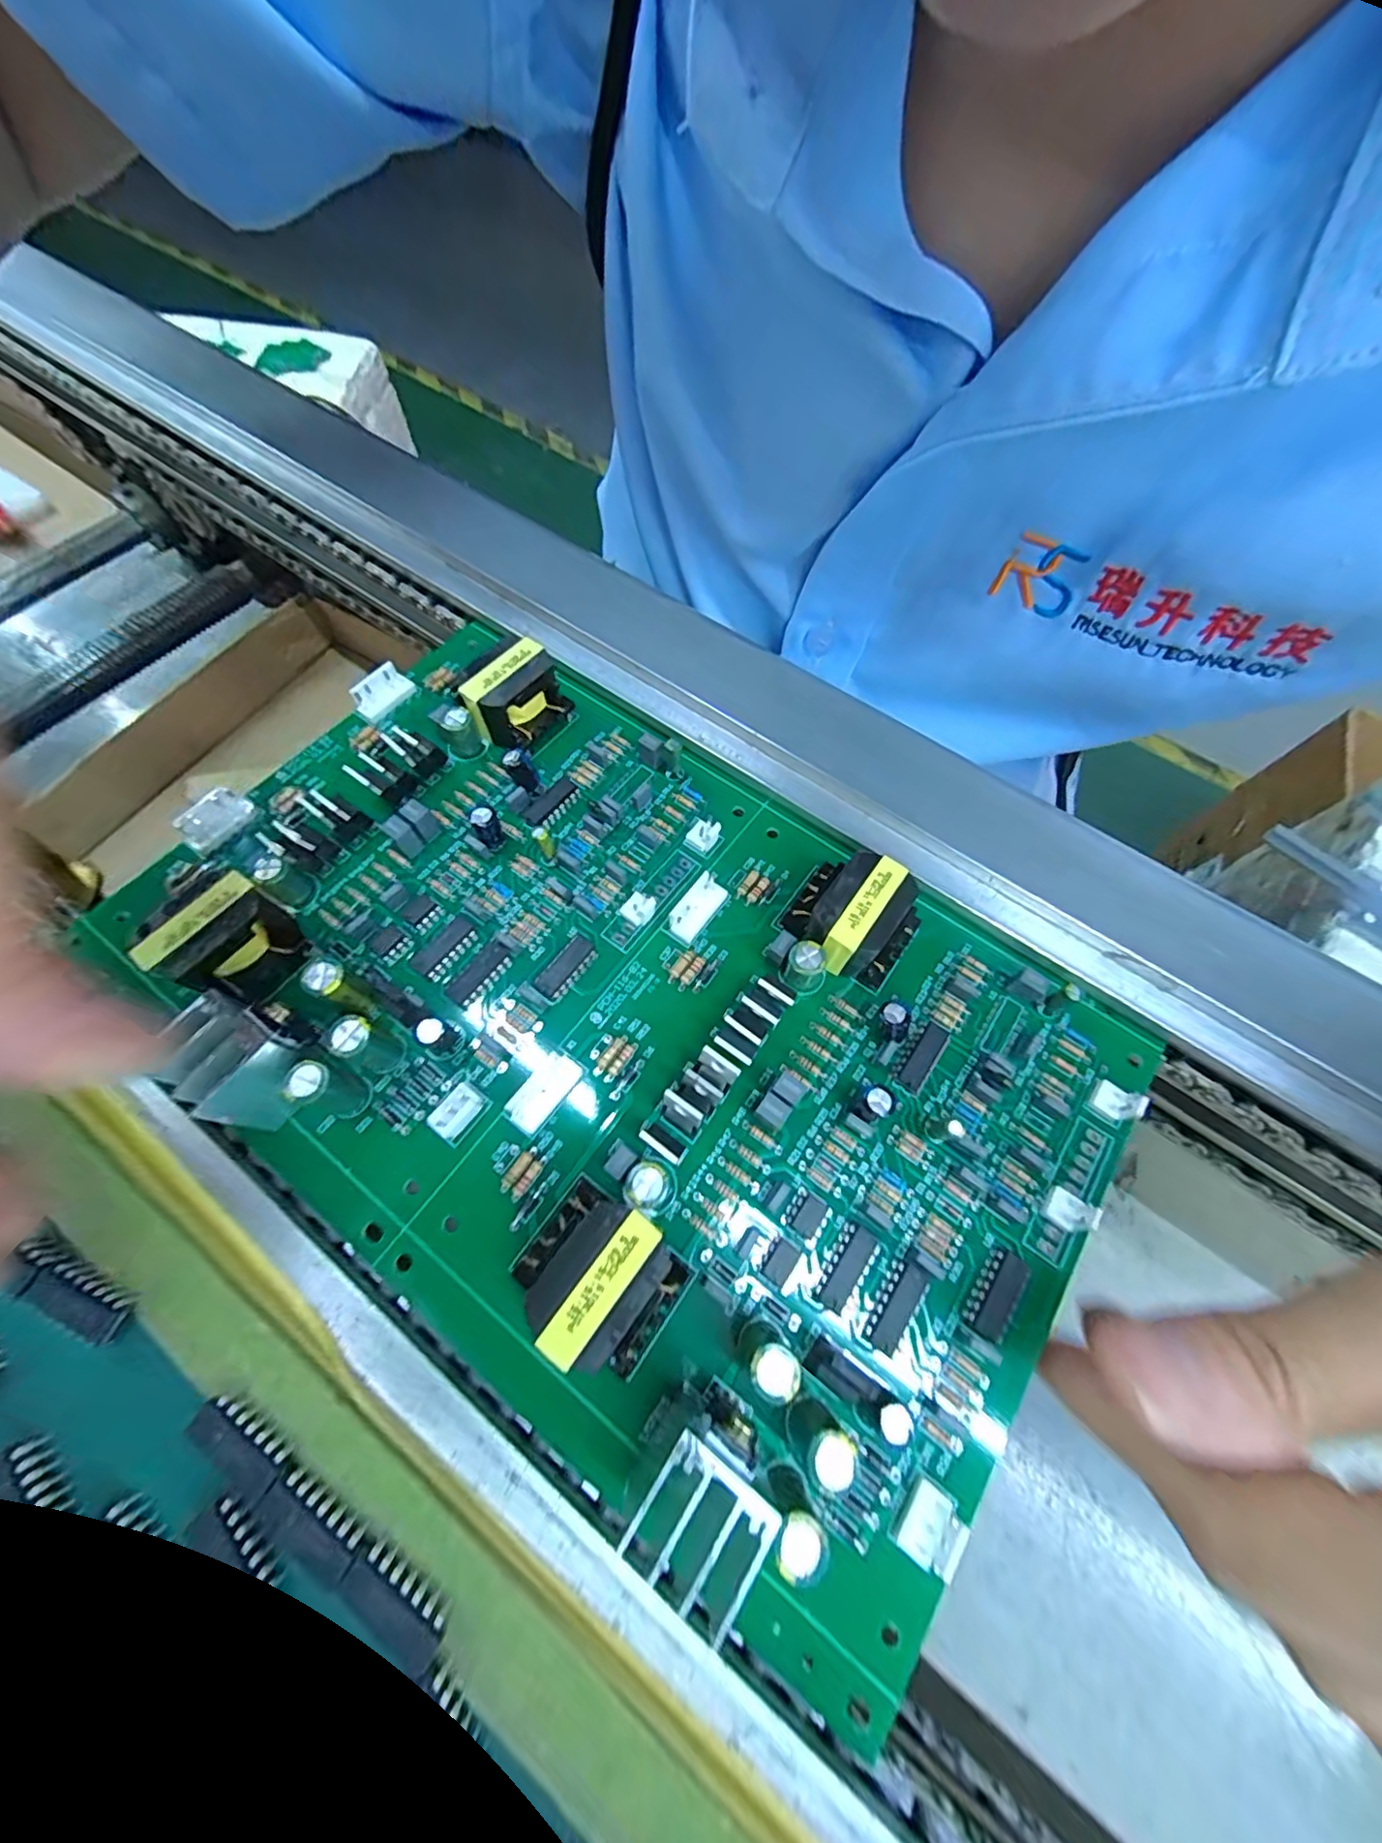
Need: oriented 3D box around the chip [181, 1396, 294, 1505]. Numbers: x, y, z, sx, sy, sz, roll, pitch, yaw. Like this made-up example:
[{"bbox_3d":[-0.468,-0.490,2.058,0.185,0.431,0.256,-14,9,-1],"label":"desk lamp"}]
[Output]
[{"bbox_3d":[-0.082,0.094,0.110,0.019,0.004,0.008,32,68,12],"label":"chip"}]

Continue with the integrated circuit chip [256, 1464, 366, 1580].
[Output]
[{"bbox_3d":[-0.066,0.105,0.106,0.019,0.004,0.008,32,68,12],"label":"integrated circuit chip"}]

